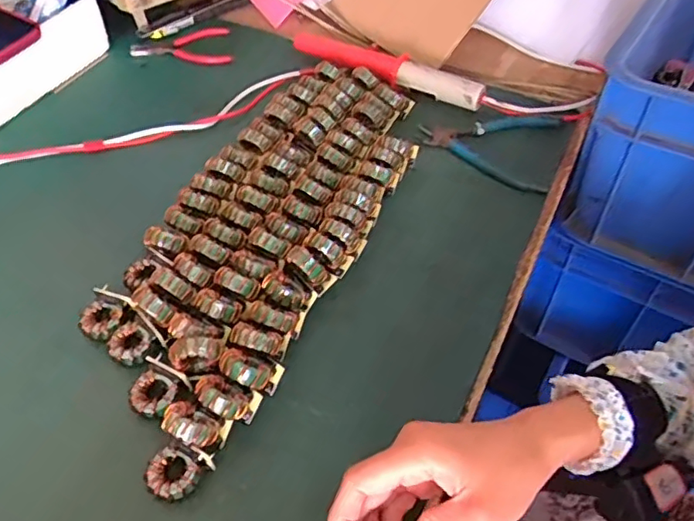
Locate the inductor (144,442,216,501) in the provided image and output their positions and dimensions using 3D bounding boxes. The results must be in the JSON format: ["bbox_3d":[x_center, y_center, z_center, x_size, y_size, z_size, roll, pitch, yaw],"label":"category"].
[{"bbox_3d":[-0.110,0.136,0.375,0.032,0.017,0.036,29,54,23],"label":"inductor"}]

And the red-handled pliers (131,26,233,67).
[{"bbox_3d":[-0.208,-0.264,0.731,0.122,0.020,0.080,-8,49,-8],"label":"red-handled pliers"}]

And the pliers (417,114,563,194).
[{"bbox_3d":[0.152,-0.132,0.628,0.142,0.012,0.134,15,50,12],"label":"pliers"}]

